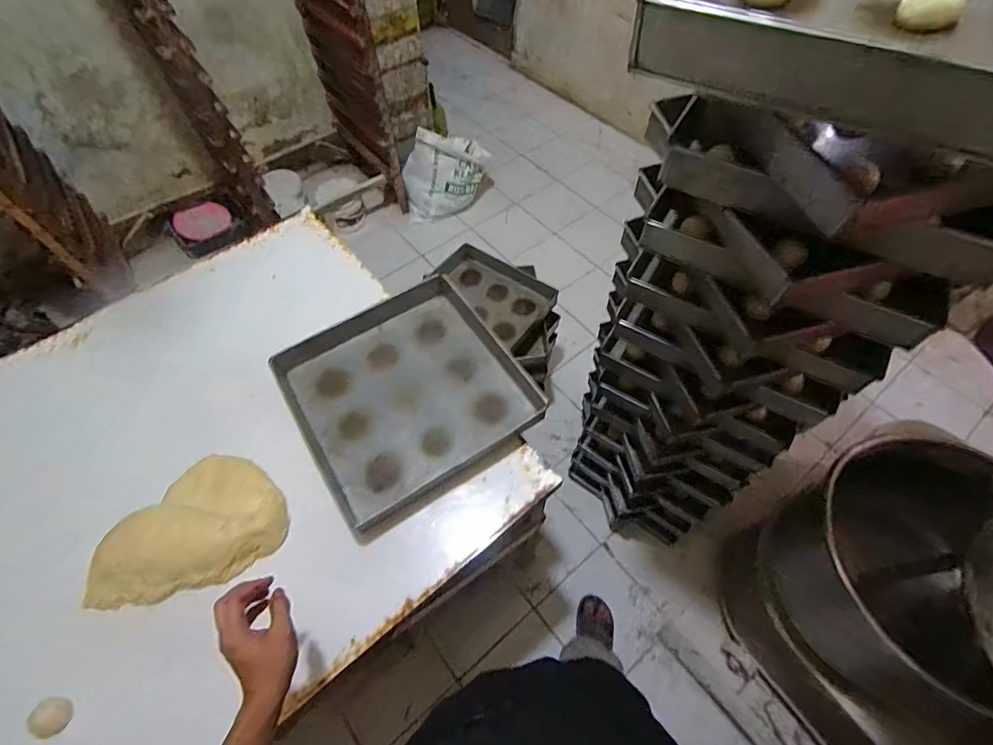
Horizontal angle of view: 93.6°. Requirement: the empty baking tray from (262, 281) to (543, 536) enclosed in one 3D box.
[{"bbox_3d":[-0.170,0.025,0.948,0.445,0.079,0.437,-28,62,-16],"label":"empty baking tray"}]

